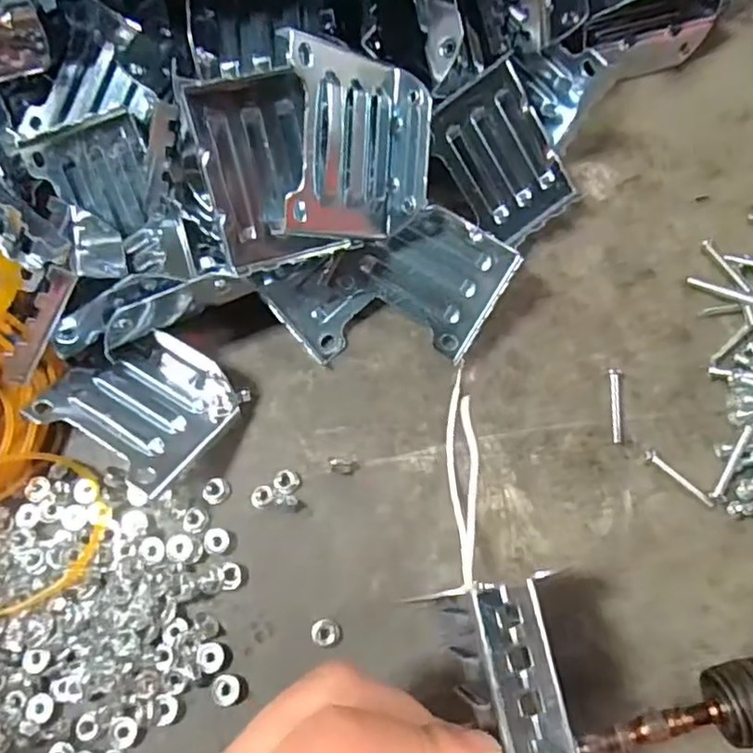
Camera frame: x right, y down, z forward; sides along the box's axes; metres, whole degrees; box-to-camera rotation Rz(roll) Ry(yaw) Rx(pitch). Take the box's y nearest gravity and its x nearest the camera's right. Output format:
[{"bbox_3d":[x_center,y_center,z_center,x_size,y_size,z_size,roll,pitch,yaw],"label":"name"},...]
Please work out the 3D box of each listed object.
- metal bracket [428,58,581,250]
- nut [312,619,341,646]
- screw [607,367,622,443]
[{"bbox_3d":[0.048,-0.083,0.241,0.038,0.006,0.059,-37,112,1],"label":"metal bracket"},{"bbox_3d":[-0.017,0.085,0.210,0.010,0.006,0.008,11,73,5],"label":"nut"},{"bbox_3d":[0.086,0.010,0.230,0.004,0.005,0.028,3,72,3],"label":"screw"}]

